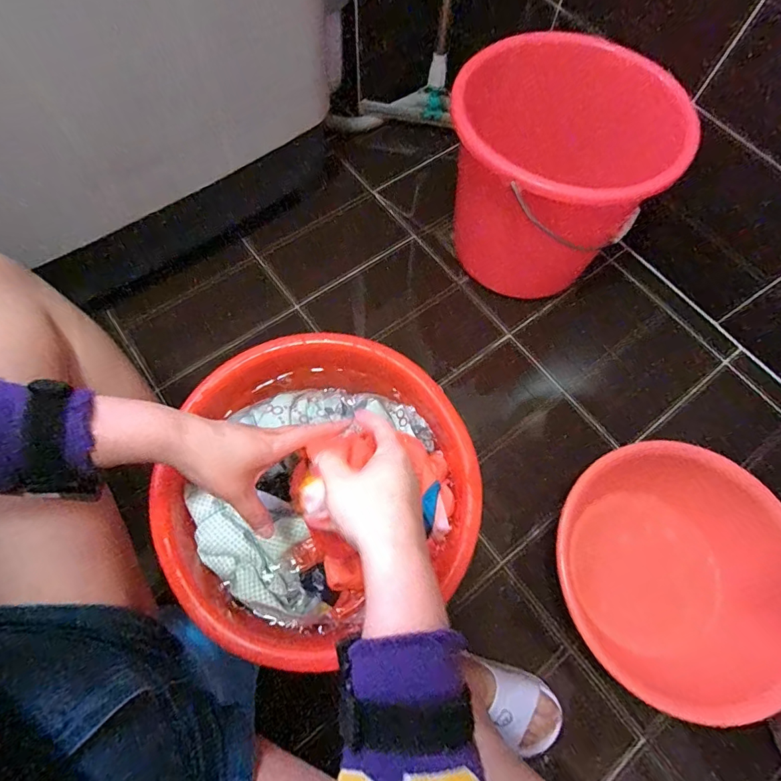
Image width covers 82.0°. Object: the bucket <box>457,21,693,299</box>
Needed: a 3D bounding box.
[{"bbox_3d":[0.272,-0.355,0.805,0.297,0.342,0.310,1,69,-2],"label":"bucket"}]

